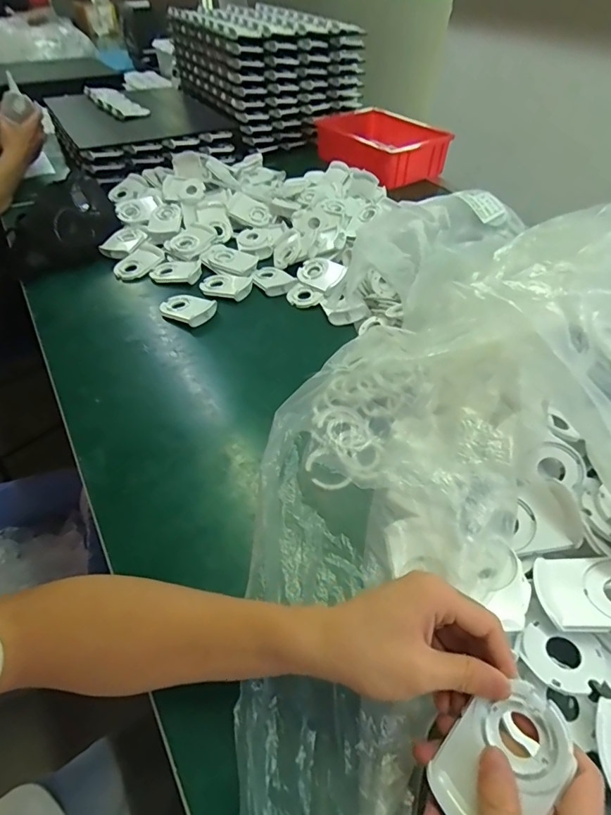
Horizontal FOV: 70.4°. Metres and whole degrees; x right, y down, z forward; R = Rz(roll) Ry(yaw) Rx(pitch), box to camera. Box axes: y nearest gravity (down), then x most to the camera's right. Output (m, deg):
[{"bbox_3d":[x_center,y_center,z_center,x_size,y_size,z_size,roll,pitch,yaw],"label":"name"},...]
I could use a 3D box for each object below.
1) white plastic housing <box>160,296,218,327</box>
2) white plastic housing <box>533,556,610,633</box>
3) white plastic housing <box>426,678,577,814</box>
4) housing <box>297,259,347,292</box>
[{"bbox_3d":[-0.176,-0.147,0.642,0.080,0.013,0.054,24,54,21],"label":"white plastic housing"},{"bbox_3d":[0.226,0.144,0.336,0.084,0.012,0.056,-7,40,14],"label":"white plastic housing"},{"bbox_3d":[0.111,0.200,0.245,0.084,0.005,0.051,-52,46,-5],"label":"white plastic housing"},{"bbox_3d":[0.022,-0.214,0.691,0.071,0.016,0.054,27,75,21],"label":"housing"}]

